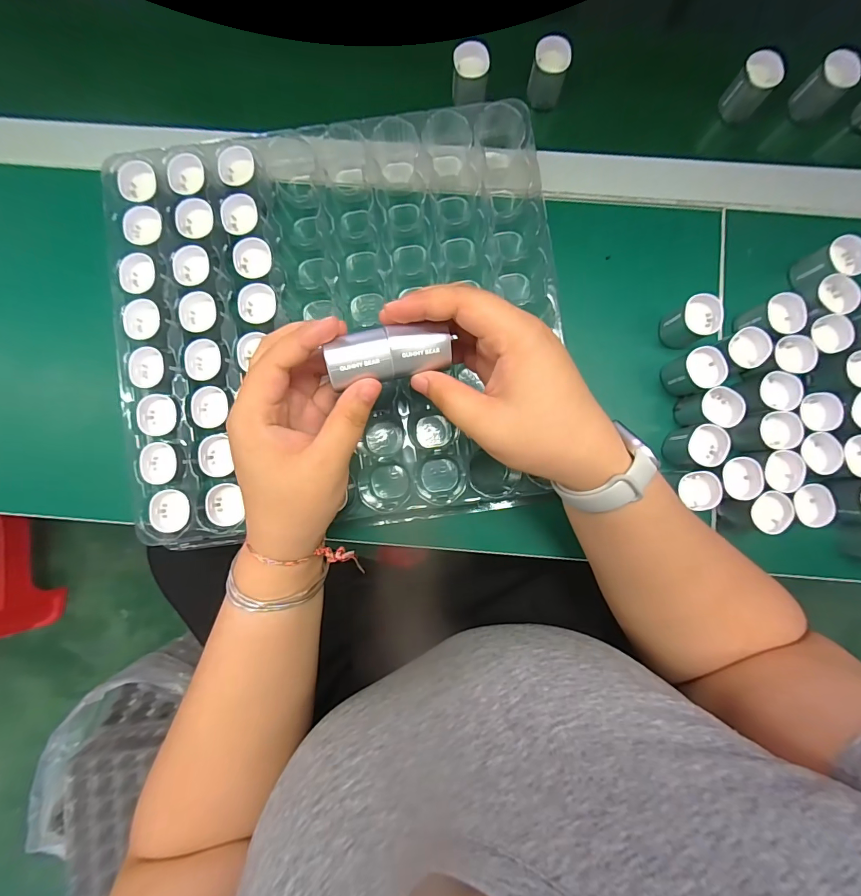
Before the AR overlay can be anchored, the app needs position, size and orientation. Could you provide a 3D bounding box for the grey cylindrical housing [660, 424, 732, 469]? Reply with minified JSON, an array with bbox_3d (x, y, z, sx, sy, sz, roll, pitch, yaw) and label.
[{"bbox_3d":[0.201,-0.001,0.310,0.029,0.033,0.030,-3,87,-1],"label":"grey cylindrical housing"}]

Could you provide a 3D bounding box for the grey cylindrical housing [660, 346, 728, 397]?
[{"bbox_3d":[0.202,-0.058,0.314,0.027,0.035,0.029,0,87,0],"label":"grey cylindrical housing"}]

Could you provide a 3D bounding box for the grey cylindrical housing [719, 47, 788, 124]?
[{"bbox_3d":[0.268,-0.302,0.340,0.031,0.034,0.033,0,87,0],"label":"grey cylindrical housing"}]

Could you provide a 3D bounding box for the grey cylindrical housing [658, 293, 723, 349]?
[{"bbox_3d":[0.202,-0.097,0.317,0.030,0.034,0.029,0,87,0],"label":"grey cylindrical housing"}]

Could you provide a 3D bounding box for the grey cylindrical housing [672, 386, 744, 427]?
[{"bbox_3d":[0.212,-0.030,0.311,0.032,0.036,0.028,-1,87,0],"label":"grey cylindrical housing"}]

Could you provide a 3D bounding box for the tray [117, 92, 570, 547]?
[{"bbox_3d":[-0.066,-0.095,0.321,0.322,0.050,0.303,-5,87,-1],"label":"tray"}]

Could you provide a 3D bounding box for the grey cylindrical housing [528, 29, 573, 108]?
[{"bbox_3d":[0.099,-0.316,0.343,0.029,0.039,0.028,0,87,0],"label":"grey cylindrical housing"}]

